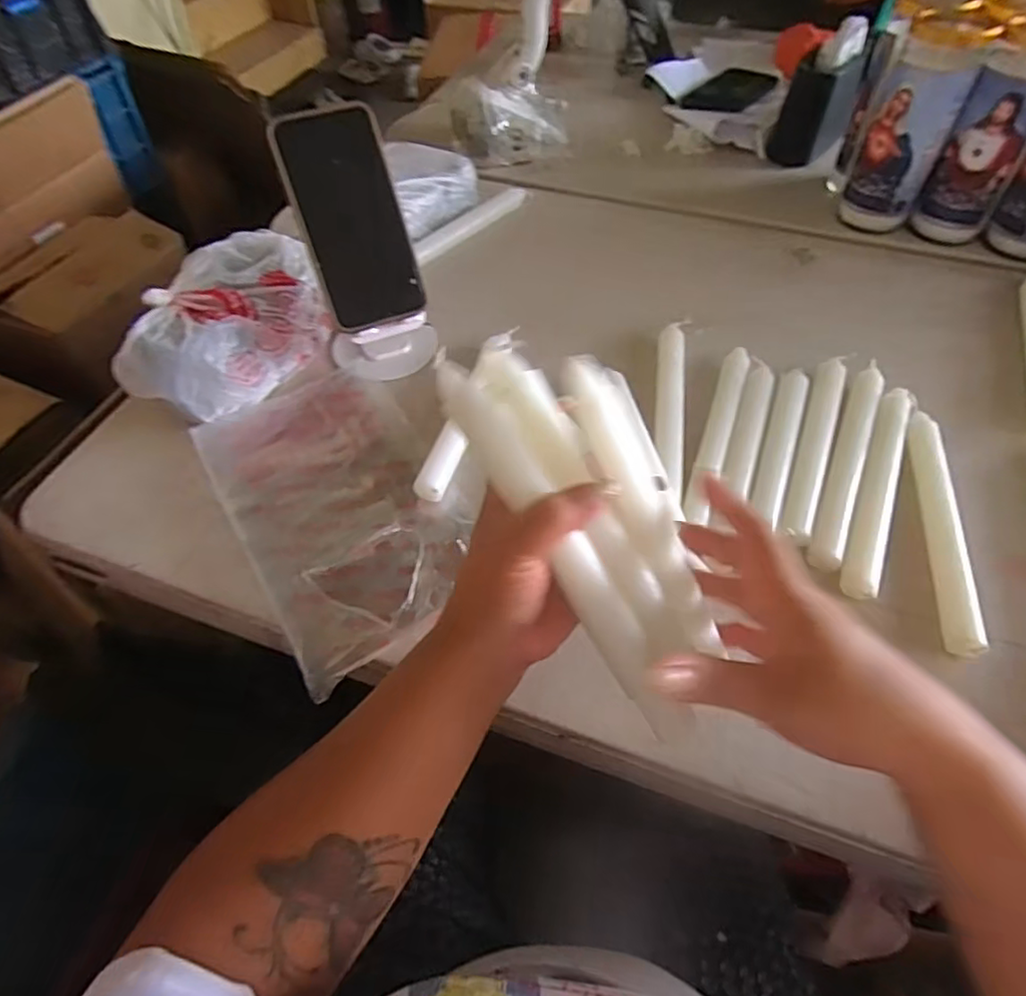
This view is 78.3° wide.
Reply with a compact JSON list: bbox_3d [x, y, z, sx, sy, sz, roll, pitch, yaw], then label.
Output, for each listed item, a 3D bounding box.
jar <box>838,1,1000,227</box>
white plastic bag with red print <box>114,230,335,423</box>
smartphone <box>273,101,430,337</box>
[{"bbox_3d":[0.391,-0.362,0.623,0.075,0.169,0.064,24,58,18],"label":"jar"},{"bbox_3d":[-0.243,-0.145,0.543,0.109,0.079,0.177,24,58,18],"label":"white plastic bag with red print"},{"bbox_3d":[-0.126,-0.217,0.494,0.075,0.157,0.012,-19,18,-12],"label":"smartphone"}]

